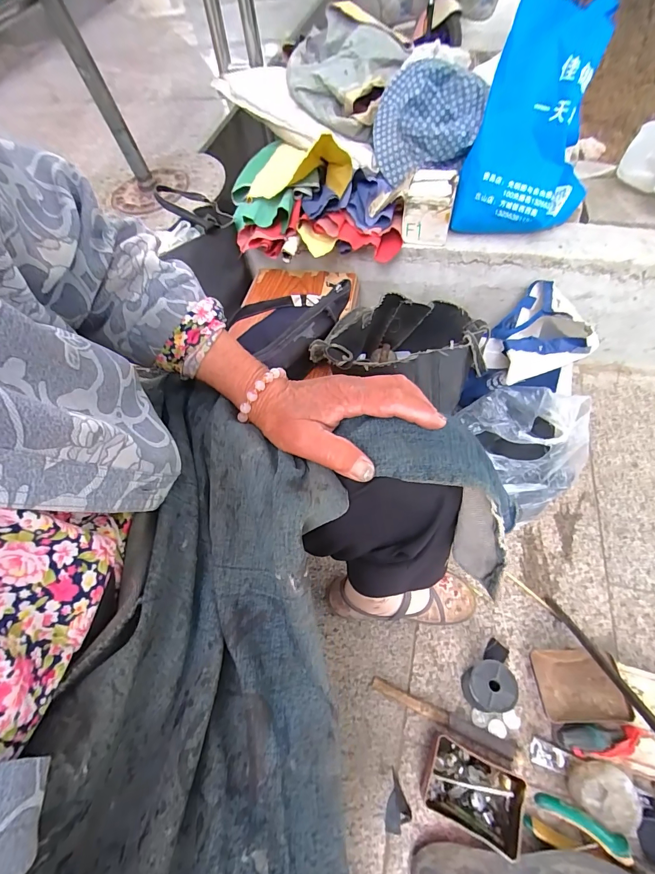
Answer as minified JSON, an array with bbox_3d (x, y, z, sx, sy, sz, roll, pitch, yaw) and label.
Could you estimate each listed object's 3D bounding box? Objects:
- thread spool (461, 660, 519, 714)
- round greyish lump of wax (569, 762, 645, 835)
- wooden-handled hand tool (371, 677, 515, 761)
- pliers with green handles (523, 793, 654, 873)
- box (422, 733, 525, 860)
[{"bbox_3d":[0.232,0.363,0.534,0.052,0.098,0.057,-6,53,1],"label":"thread spool"},{"bbox_3d":[0.355,0.458,0.472,0.081,0.048,0.061,23,59,21],"label":"round greyish lump of wax"},{"bbox_3d":[0.169,0.421,0.556,0.206,0.014,0.023,18,57,18],"label":"wooden-handled hand tool"},{"bbox_3d":[0.345,0.503,0.444,0.182,0.041,0.047,18,58,18],"label":"pliers with green handles"},{"bbox_3d":[0.192,0.472,0.492,0.114,0.048,0.079,18,58,18],"label":"box"}]

